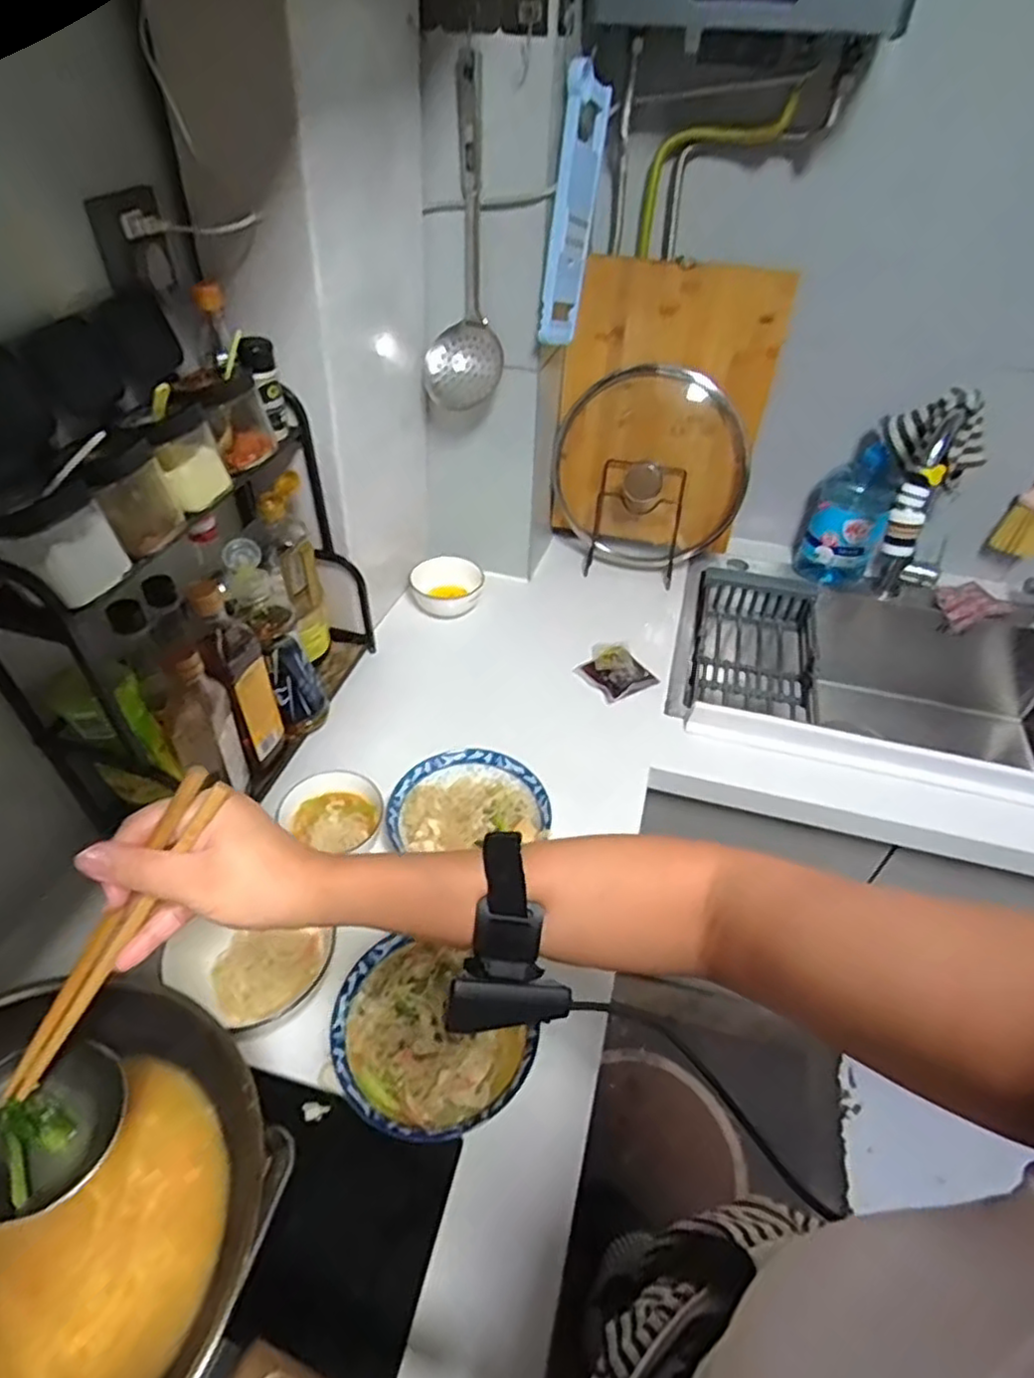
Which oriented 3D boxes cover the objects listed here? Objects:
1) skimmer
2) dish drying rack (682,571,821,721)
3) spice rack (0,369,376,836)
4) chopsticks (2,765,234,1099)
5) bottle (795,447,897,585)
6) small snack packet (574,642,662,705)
[{"bbox_3d":[-0.070,-0.522,0.824,0.098,0.338,0.075,-4,45,-6],"label":"skimmer"},{"bbox_3d":[0.391,-0.061,1.153,0.192,0.133,0.250,13,45,11],"label":"dish drying rack"},{"bbox_3d":[-0.340,-0.102,0.763,0.166,0.405,0.389,12,45,11],"label":"spice rack"},{"bbox_3d":[-0.218,0.131,0.369,0.016,0.017,0.209,37,98,30],"label":"chopsticks"},{"bbox_3d":[0.527,-0.274,1.110,0.123,0.229,0.065,21,48,19],"label":"bottle"},{"bbox_3d":[0.142,-0.025,1.005,0.076,0.026,0.107,-20,48,-21],"label":"small snack packet"}]

